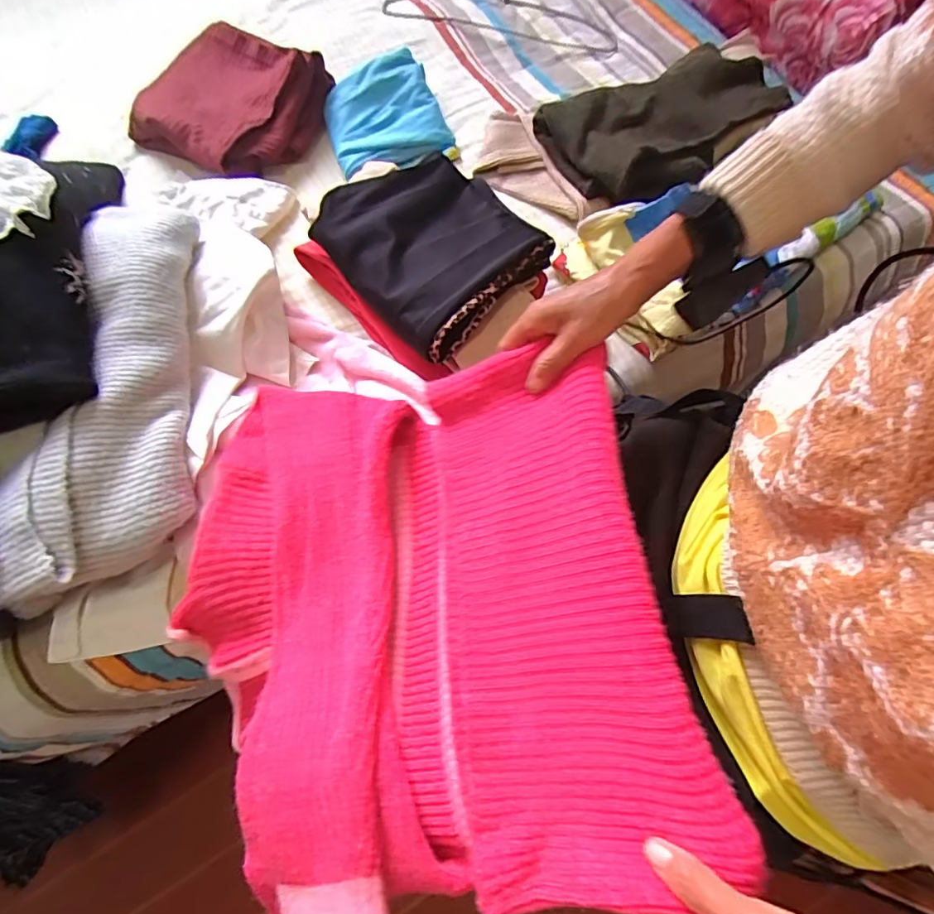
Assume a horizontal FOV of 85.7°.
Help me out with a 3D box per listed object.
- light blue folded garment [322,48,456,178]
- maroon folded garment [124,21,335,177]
[{"bbox_3d":[-0.115,-0.475,0.699,0.159,0.058,0.157,-20,68,-7],"label":"light blue folded garment"},{"bbox_3d":[-0.327,-0.499,0.695,0.232,0.073,0.213,-1,67,1],"label":"maroon folded garment"}]

